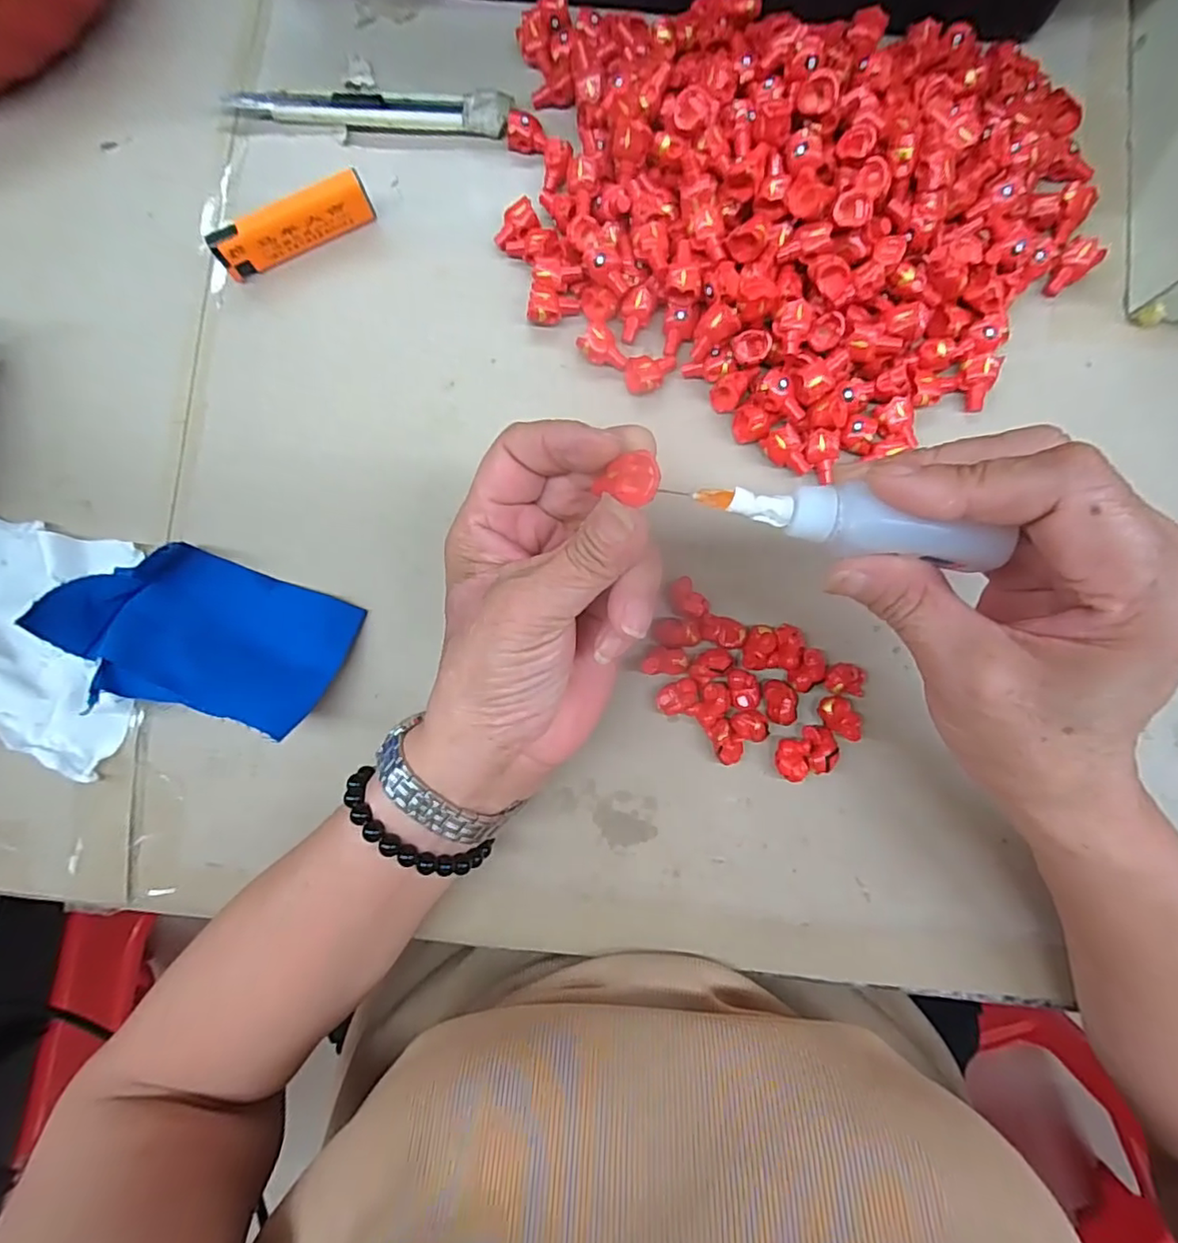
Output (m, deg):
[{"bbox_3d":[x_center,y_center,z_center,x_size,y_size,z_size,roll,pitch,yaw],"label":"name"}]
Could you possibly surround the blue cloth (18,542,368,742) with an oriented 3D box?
[{"bbox_3d":[-0.172,0.005,0.266,0.116,0.015,0.072,21,58,-1],"label":"blue cloth"}]

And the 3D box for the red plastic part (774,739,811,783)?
[{"bbox_3d":[0.091,0.062,0.264,0.014,0.011,0.019,2,85,3],"label":"red plastic part"}]

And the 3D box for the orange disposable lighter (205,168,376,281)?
[{"bbox_3d":[-0.148,-0.198,0.295,0.080,0.027,0.010,-27,84,0],"label":"orange disposable lighter"}]

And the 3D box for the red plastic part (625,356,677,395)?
[{"bbox_3d":[0.031,-0.123,0.288,0.025,0.013,0.018,-8,84,2],"label":"red plastic part"}]

